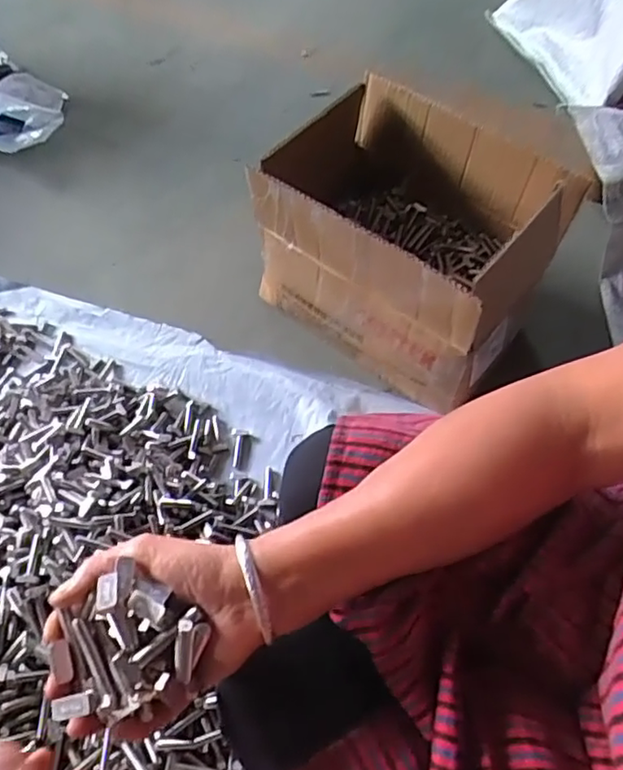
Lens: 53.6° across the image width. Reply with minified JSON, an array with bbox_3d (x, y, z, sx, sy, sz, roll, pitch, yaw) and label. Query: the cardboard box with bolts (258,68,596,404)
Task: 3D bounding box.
[{"bbox_3d":[0.128,-0.191,0.815,0.333,0.237,0.246,37,67,19],"label":"cardboard box with bolts"}]

